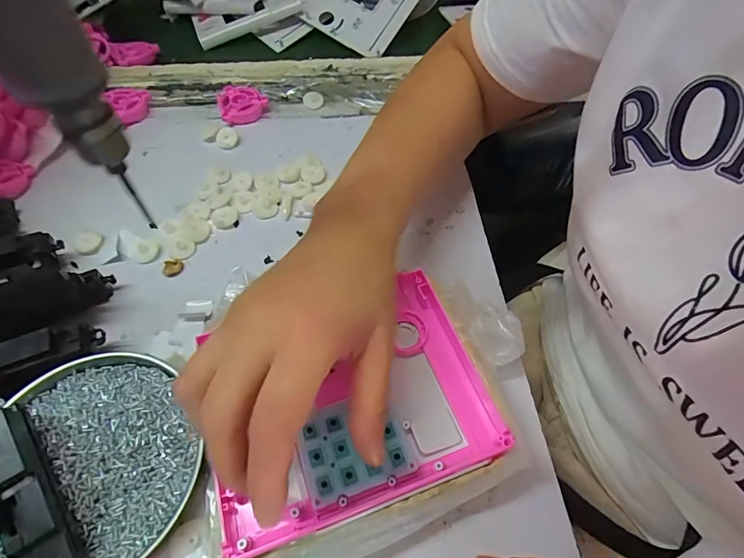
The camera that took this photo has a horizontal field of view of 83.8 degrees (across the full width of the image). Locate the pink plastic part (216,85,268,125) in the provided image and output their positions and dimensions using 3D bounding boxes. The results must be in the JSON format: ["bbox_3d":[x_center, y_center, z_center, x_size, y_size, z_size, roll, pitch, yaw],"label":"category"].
[{"bbox_3d":[-0.149,-0.203,0.476,0.053,0.020,0.055,1,56,-1],"label":"pink plastic part"}]

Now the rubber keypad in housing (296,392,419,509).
[{"bbox_3d":[-0.010,0.093,0.235,0.060,0.004,0.049,-16,57,-12],"label":"rubber keypad in housing"}]

